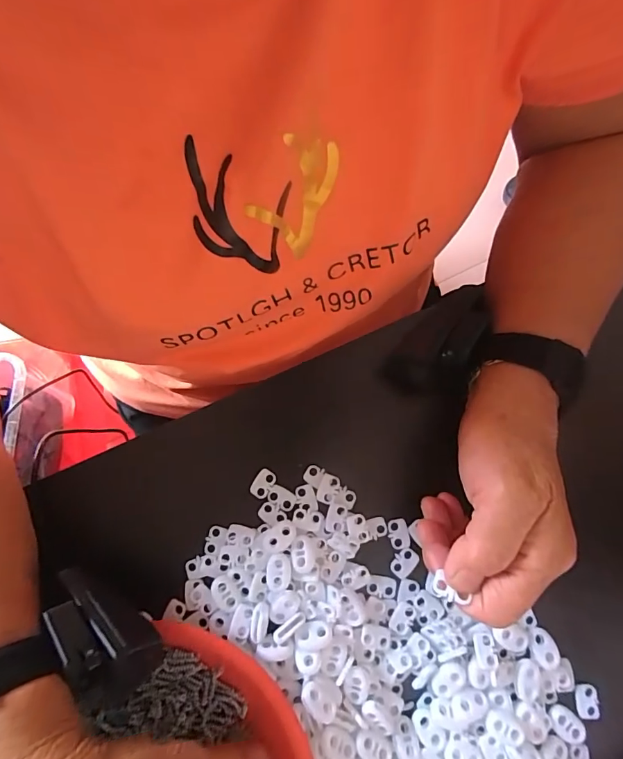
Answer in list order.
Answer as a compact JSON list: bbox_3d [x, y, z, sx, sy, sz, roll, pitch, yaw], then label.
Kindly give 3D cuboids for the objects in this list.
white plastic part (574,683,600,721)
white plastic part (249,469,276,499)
[{"bbox_3d":[0.167,0.196,0.259,0.012,0.005,0.019,-3,80,0],"label":"white plastic part"},{"bbox_3d":[-0.032,0.069,0.282,0.013,0.004,0.019,31,82,6],"label":"white plastic part"}]

